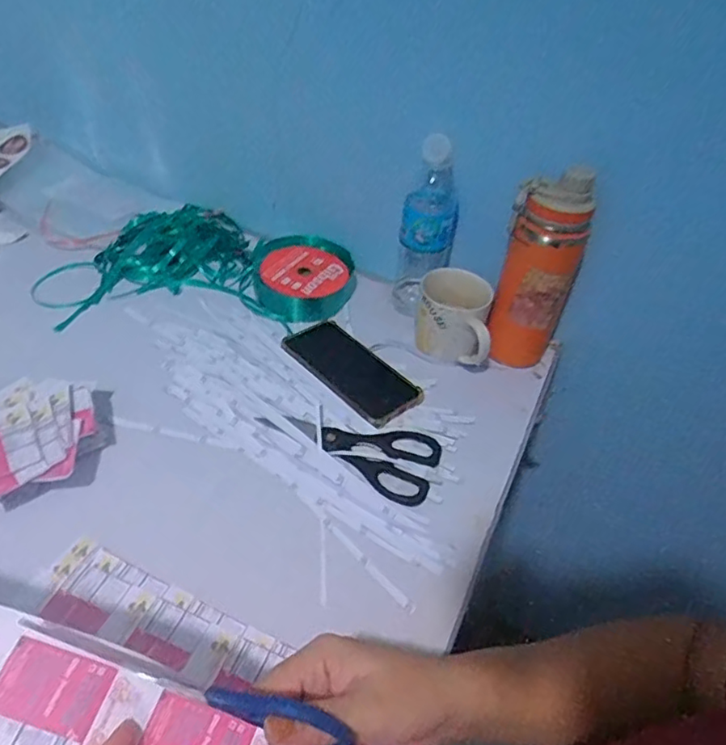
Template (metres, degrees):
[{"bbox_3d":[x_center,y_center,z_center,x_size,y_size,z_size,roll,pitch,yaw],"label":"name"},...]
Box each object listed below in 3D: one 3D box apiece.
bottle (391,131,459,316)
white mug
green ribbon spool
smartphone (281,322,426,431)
[{"bbox_3d":[0.079,-0.168,0.707,0.068,0.222,0.061,10,47,3],"label":"bottle"},{"bbox_3d":[0.107,-0.065,0.687,0.088,0.089,0.088,11,47,4],"label":"white mug"},{"bbox_3d":[-0.080,-0.129,0.760,0.131,0.045,0.128,3,47,-3],"label":"green ribbon spool"},{"bbox_3d":[-0.016,-0.007,0.667,0.083,0.009,0.176,-31,57,-30],"label":"smartphone"}]

